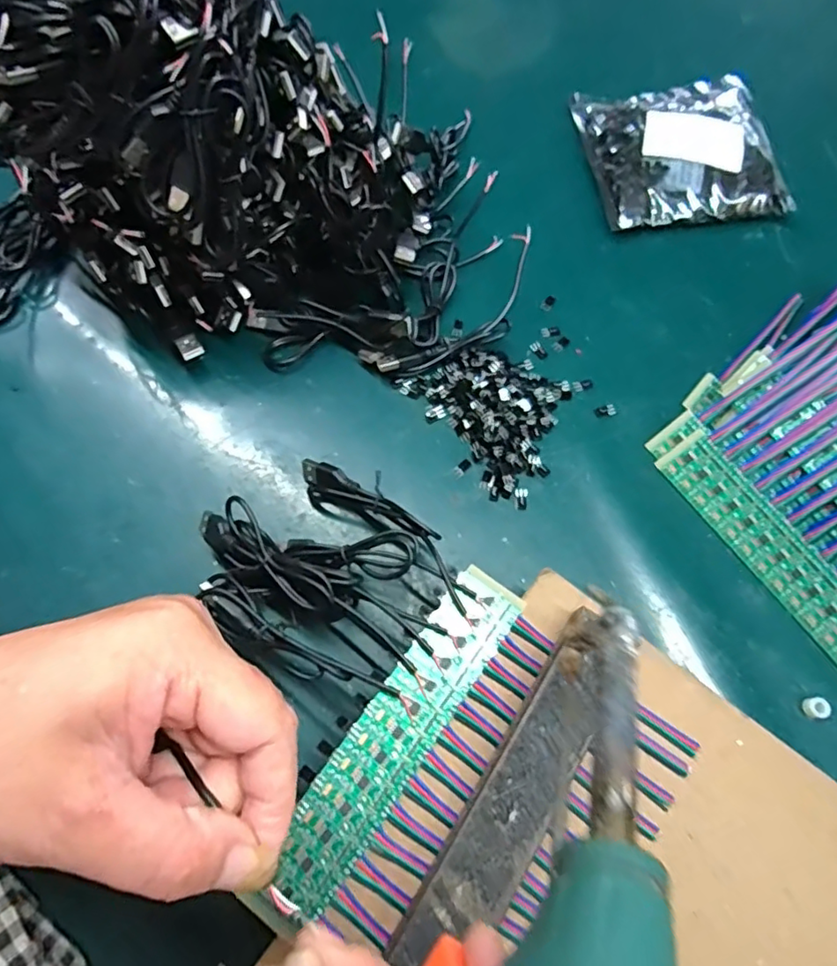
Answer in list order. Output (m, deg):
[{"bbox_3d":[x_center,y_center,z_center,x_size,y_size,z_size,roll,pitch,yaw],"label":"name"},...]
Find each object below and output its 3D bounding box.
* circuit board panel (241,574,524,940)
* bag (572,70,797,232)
[{"bbox_3d":[-0.010,0.109,0.255,0.033,0.004,0.162,35,70,10],"label":"circuit board panel"},{"bbox_3d":[0.198,-0.255,0.438,0.141,0.022,0.138,-7,69,-5],"label":"bag"}]

